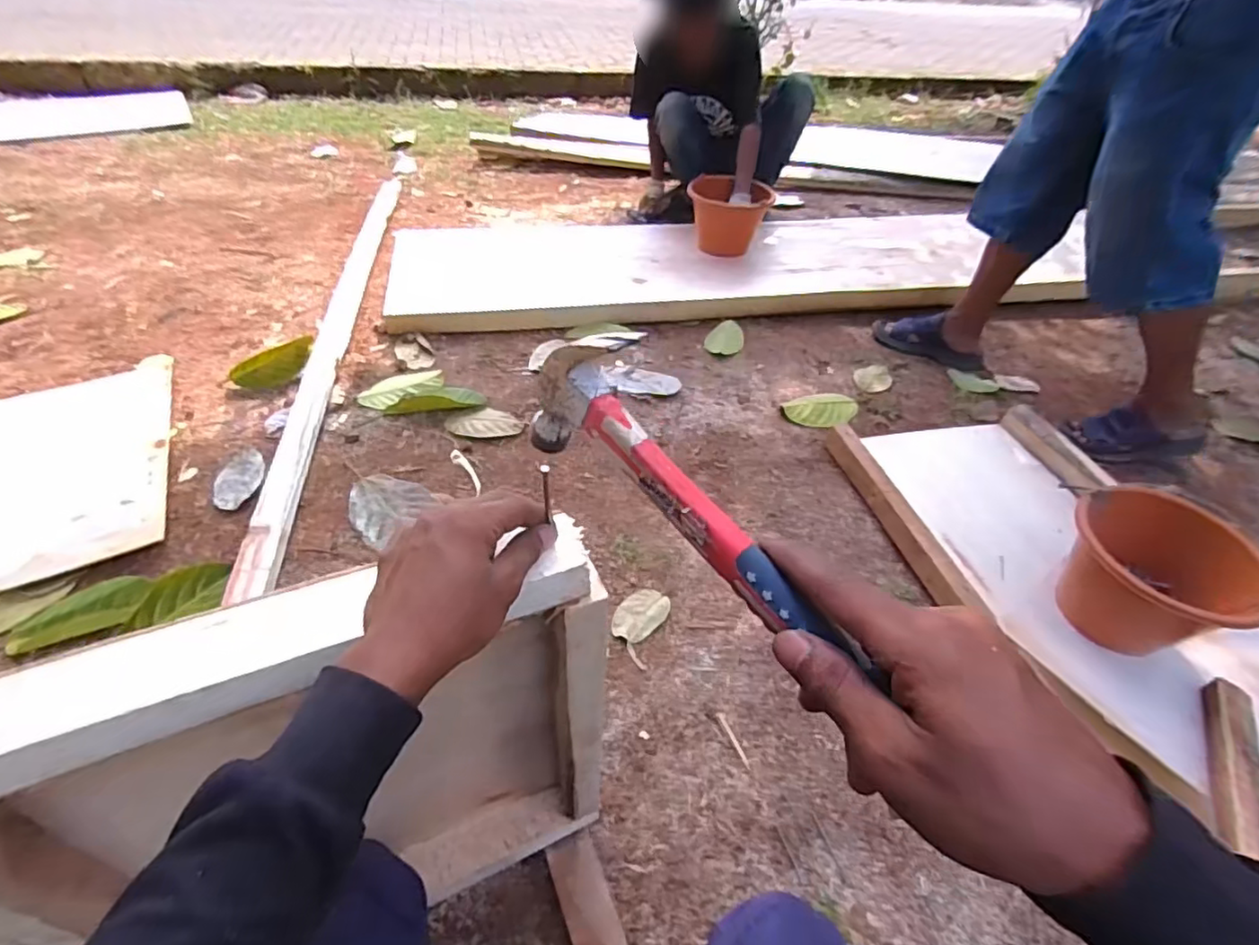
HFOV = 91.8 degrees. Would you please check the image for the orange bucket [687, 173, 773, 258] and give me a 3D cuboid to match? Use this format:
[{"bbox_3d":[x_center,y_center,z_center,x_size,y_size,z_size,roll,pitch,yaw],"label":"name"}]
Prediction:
[{"bbox_3d":[0.286,-0.744,1.779,0.235,0.169,0.225,2,44,-2],"label":"orange bucket"}]

